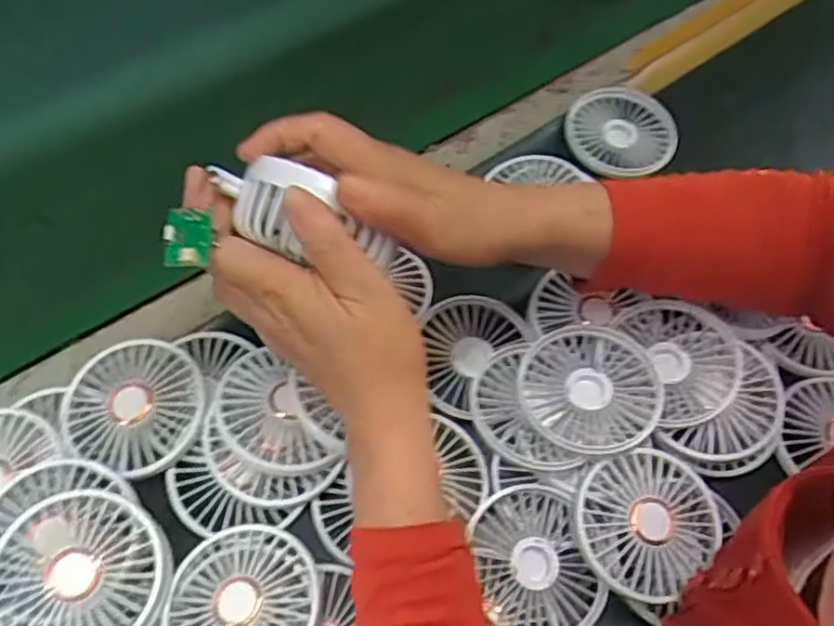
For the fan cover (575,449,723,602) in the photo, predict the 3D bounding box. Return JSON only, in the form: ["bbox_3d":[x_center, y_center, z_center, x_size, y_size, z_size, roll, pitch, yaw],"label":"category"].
[{"bbox_3d":[0.137,0.123,0.439,0.077,0.024,0.091,39,65,19],"label":"fan cover"}]

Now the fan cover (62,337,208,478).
[{"bbox_3d":[-0.178,0.058,0.462,0.094,0.025,0.081,19,74,12],"label":"fan cover"}]

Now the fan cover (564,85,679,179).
[{"bbox_3d":[0.165,-0.146,0.590,0.088,0.012,0.099,23,61,11],"label":"fan cover"}]

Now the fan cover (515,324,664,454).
[{"bbox_3d":[0.111,0.048,0.466,0.087,0.020,0.087,-36,66,-21],"label":"fan cover"}]

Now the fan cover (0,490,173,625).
[{"bbox_3d":[-0.182,0.139,0.389,0.088,0.014,0.083,9,59,3],"label":"fan cover"}]

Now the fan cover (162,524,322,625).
[{"bbox_3d":[-0.098,0.166,0.411,0.082,0.021,0.085,25,61,12],"label":"fan cover"}]

